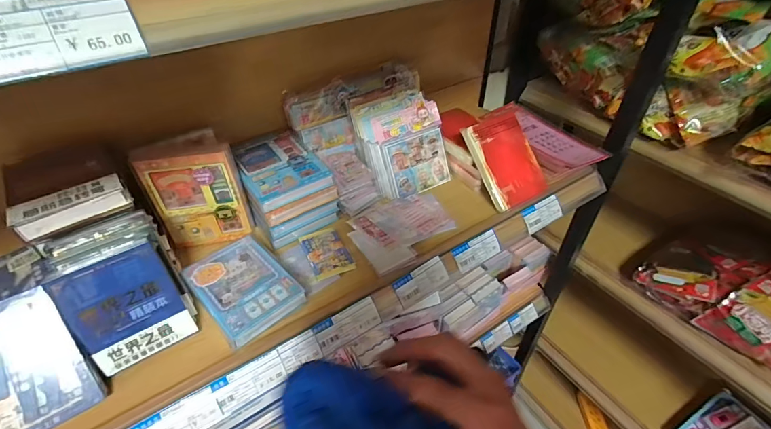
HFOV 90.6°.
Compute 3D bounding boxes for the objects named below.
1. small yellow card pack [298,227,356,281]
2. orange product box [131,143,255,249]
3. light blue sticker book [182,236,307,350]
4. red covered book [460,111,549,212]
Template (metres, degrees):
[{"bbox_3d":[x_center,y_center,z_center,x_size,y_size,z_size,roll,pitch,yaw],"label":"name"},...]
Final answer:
[{"bbox_3d":[-0.081,0.050,0.525,0.053,0.007,0.087,-19,45,-19],"label":"small yellow card pack"},{"bbox_3d":[-0.241,-0.018,0.498,0.108,0.138,0.018,-11,43,-11],"label":"orange product box"},{"bbox_3d":[-0.168,0.079,0.446,0.090,0.019,0.134,-32,50,-29],"label":"light blue sticker book"},{"bbox_3d":[0.189,-0.087,0.593,0.102,0.019,0.140,-25,84,-21],"label":"red covered book"}]

